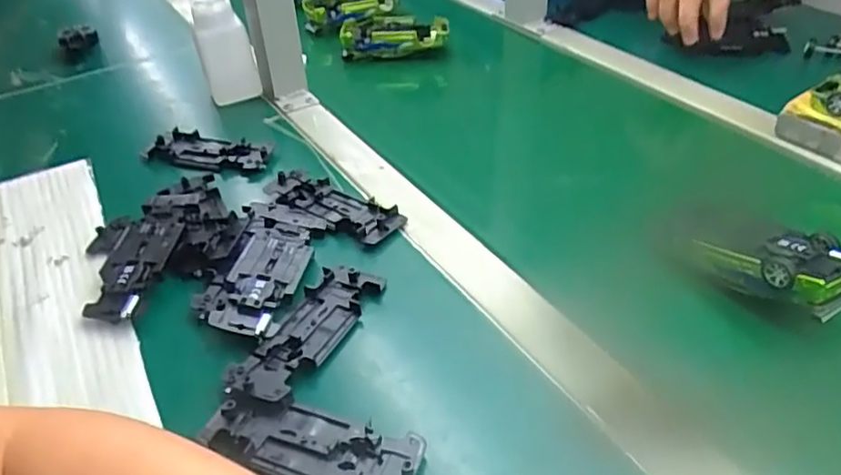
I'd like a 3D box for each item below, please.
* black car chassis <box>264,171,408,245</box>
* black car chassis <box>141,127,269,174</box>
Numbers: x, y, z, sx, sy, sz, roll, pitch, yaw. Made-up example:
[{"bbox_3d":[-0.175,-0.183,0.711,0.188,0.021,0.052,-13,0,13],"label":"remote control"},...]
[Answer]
[{"bbox_3d":[-0.072,-0.027,0.510,0.120,0.014,0.044,20,45,26],"label":"black car chassis"},{"bbox_3d":[-0.200,-0.080,0.581,0.120,0.012,0.042,14,43,20],"label":"black car chassis"}]

